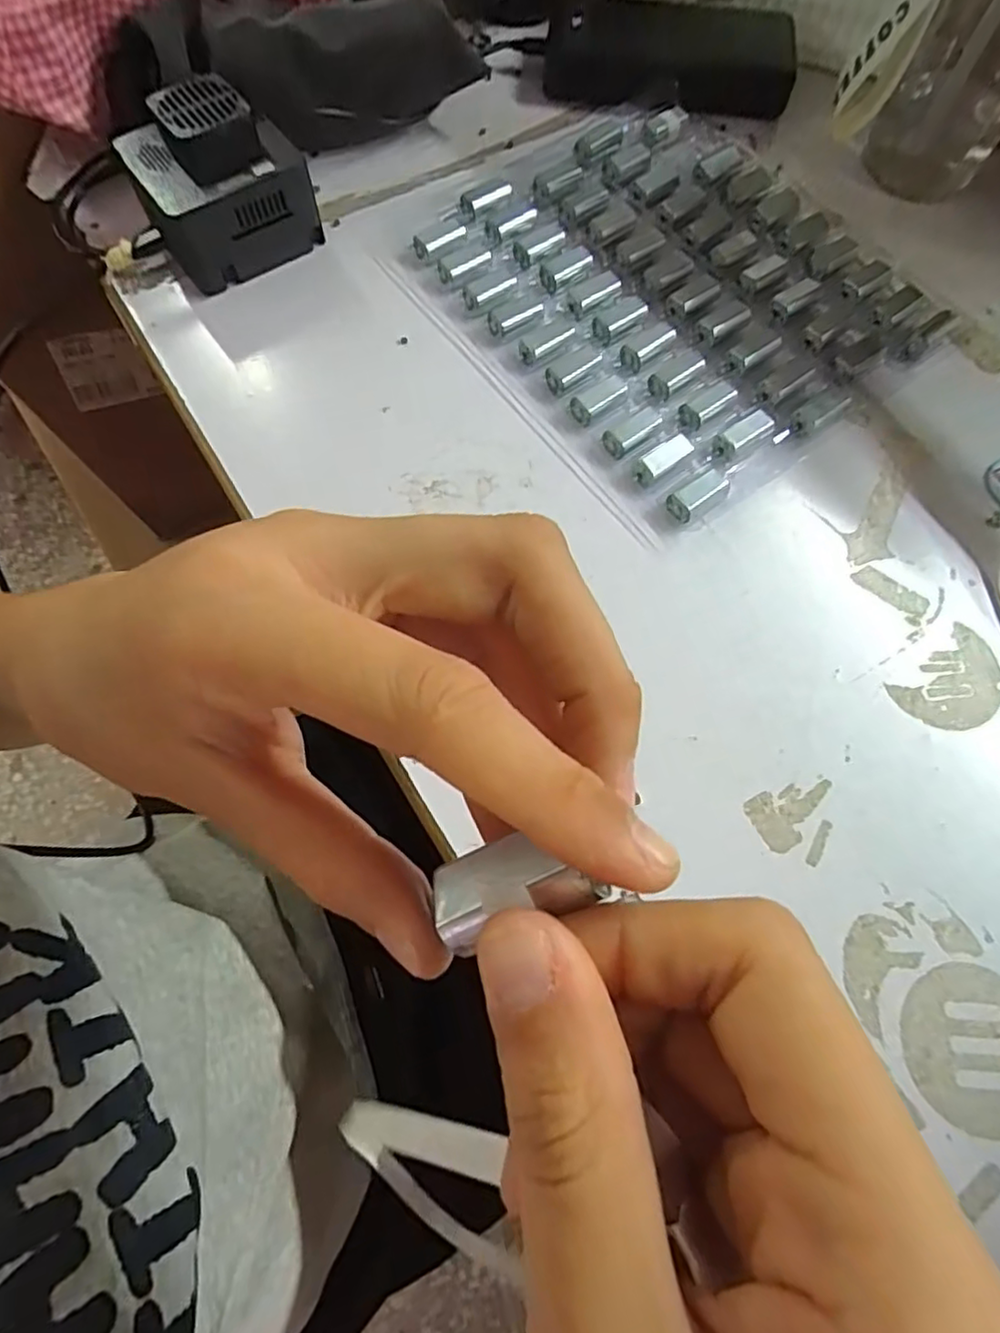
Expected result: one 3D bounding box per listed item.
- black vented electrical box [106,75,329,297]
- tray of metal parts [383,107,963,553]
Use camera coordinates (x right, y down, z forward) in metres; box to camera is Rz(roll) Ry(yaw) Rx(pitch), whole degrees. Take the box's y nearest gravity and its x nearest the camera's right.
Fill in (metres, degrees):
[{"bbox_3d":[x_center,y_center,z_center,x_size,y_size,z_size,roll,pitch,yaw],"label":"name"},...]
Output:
[{"bbox_3d":[-0.149,-0.256,0.340,0.079,0.064,0.063,-29,73,-10],"label":"black vented electrical box"},{"bbox_3d":[0.090,-0.208,0.351,0.218,0.010,0.240,-37,75,-12],"label":"tray of metal parts"}]

